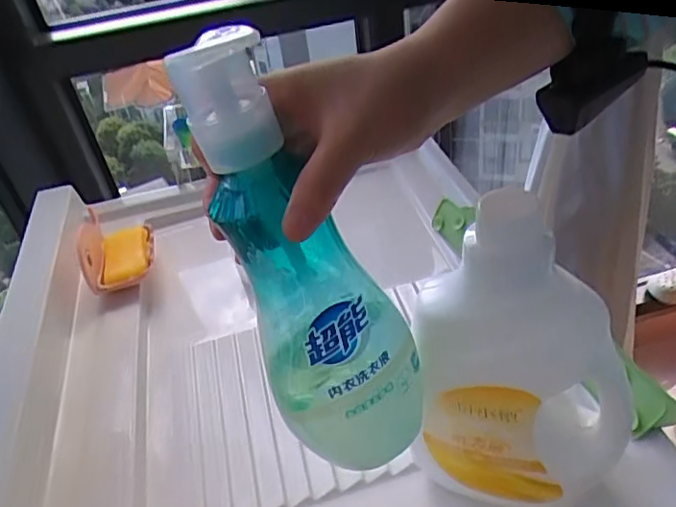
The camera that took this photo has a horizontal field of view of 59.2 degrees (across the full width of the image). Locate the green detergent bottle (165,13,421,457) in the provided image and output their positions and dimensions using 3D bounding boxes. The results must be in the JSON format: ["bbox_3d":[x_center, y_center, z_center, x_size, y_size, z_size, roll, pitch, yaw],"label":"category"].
[{"bbox_3d":[-0.024,0.013,0.360,0.074,0.284,0.086,5,38,41],"label":"green detergent bottle"}]

